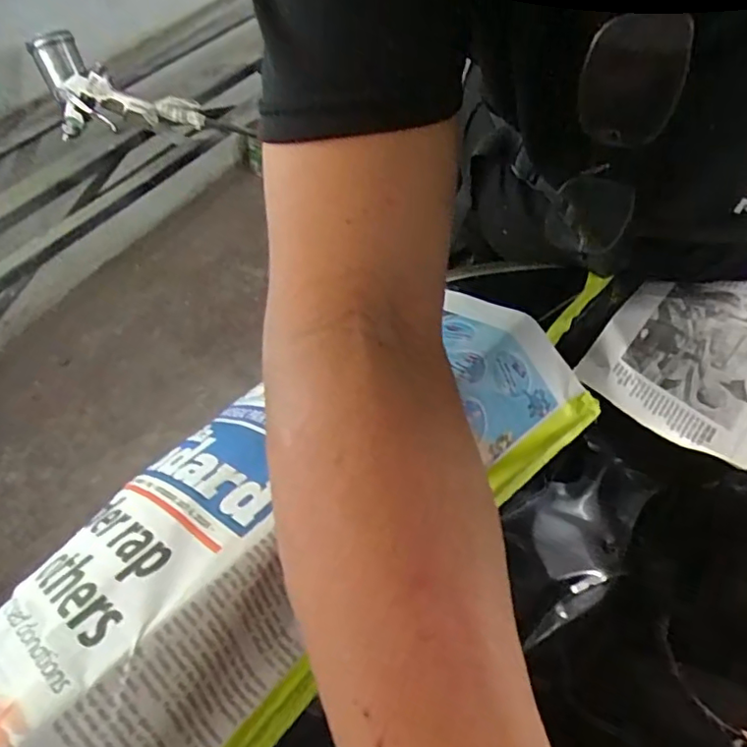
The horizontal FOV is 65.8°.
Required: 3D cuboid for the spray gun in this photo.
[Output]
[{"bbox_3d":[-0.409,-0.429,0.922,0.252,0.092,0.111,13,52,-22],"label":"spray gun"}]

